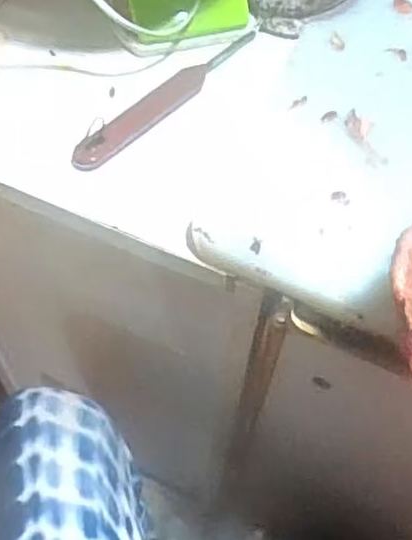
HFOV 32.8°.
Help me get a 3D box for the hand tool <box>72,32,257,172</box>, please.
[{"bbox_3d":[-0.028,-0.127,0.497,0.031,0.006,0.172,38,64,18],"label":"hand tool"}]

